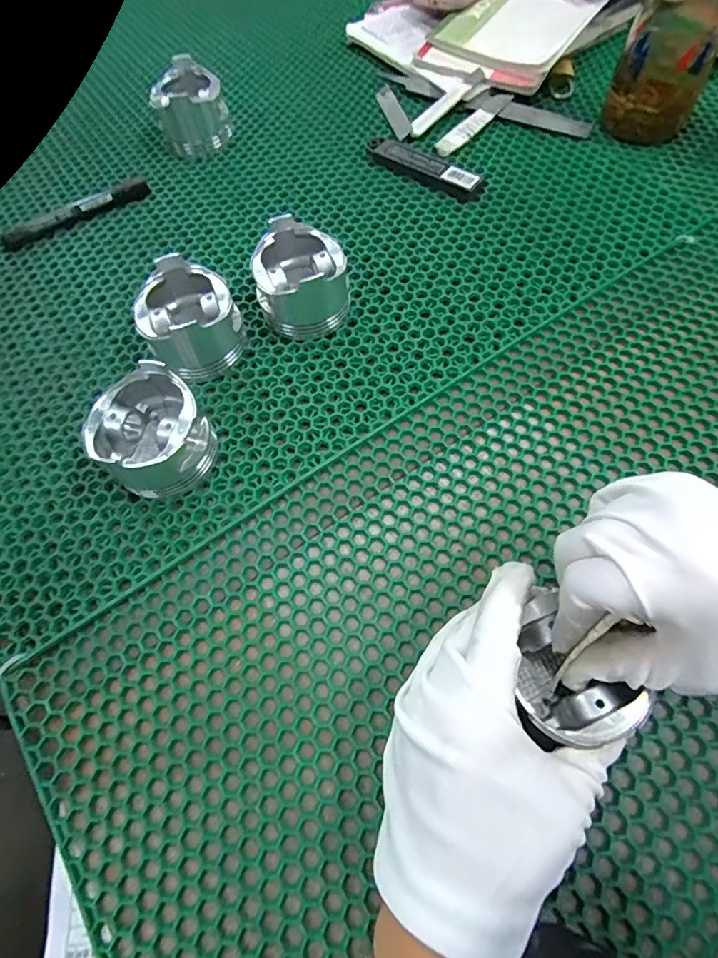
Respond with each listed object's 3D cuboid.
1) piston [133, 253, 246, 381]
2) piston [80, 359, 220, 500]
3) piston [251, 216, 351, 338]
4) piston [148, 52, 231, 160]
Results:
[{"bbox_3d":[-0.126,-0.118,0.360,0.068,0.059,0.066,-1,66,2],"label":"piston"},{"bbox_3d":[-0.138,-0.031,0.323,0.081,0.050,0.077,29,70,15],"label":"piston"},{"bbox_3d":[-0.044,-0.157,0.376,0.068,0.054,0.067,-8,65,-1],"label":"piston"},{"bbox_3d":[-0.174,-0.383,0.495,0.069,0.059,0.069,-1,66,2],"label":"piston"}]

